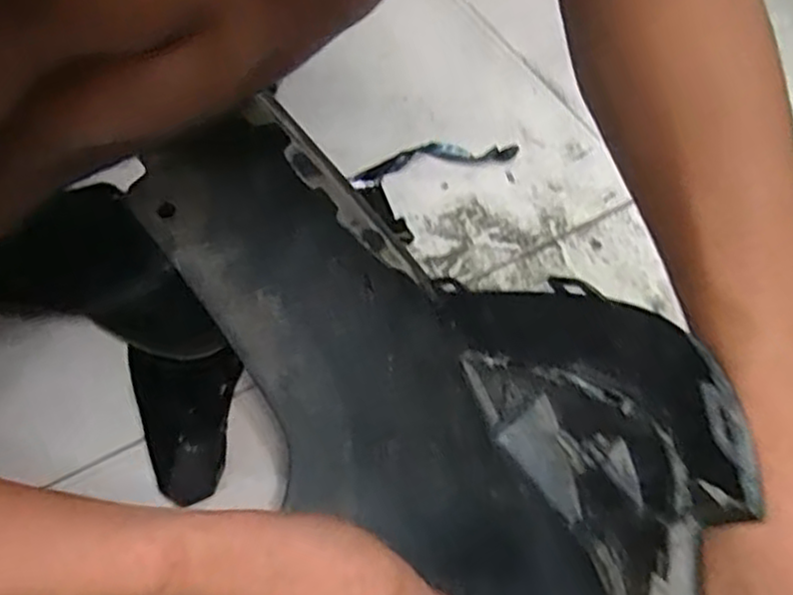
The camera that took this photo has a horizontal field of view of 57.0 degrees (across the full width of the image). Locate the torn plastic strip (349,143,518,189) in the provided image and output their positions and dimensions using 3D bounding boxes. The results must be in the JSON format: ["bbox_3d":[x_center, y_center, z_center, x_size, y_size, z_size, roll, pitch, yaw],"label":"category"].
[{"bbox_3d":[0.030,-0.126,0.661,0.152,0.015,0.043,-14,59,-12],"label":"torn plastic strip"}]

